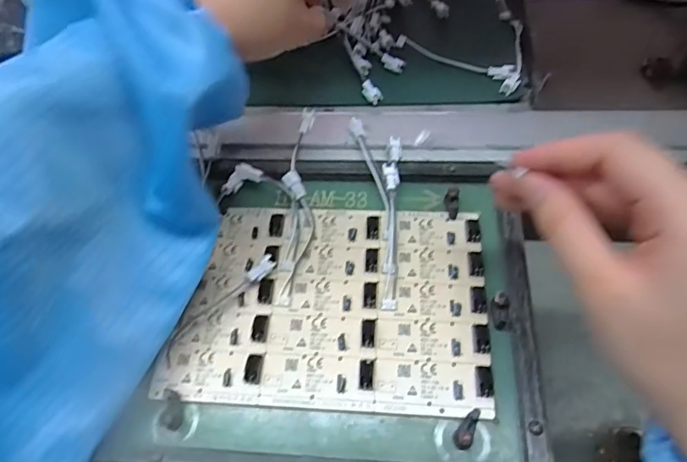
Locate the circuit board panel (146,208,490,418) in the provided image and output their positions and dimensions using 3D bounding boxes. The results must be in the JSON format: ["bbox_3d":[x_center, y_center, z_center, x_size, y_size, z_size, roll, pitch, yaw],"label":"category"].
[{"bbox_3d":[-0.007,0.042,0.295,0.184,0.009,0.127,1,59,5],"label":"circuit board panel"}]

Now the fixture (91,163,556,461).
[{"bbox_3d":[0.002,0.044,0.290,0.217,0.018,0.196,1,59,5],"label":"fixture"}]

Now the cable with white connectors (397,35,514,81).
[{"bbox_3d":[0.089,-0.140,0.391,0.097,0.010,0.012,24,64,18],"label":"cable with white connectors"}]

